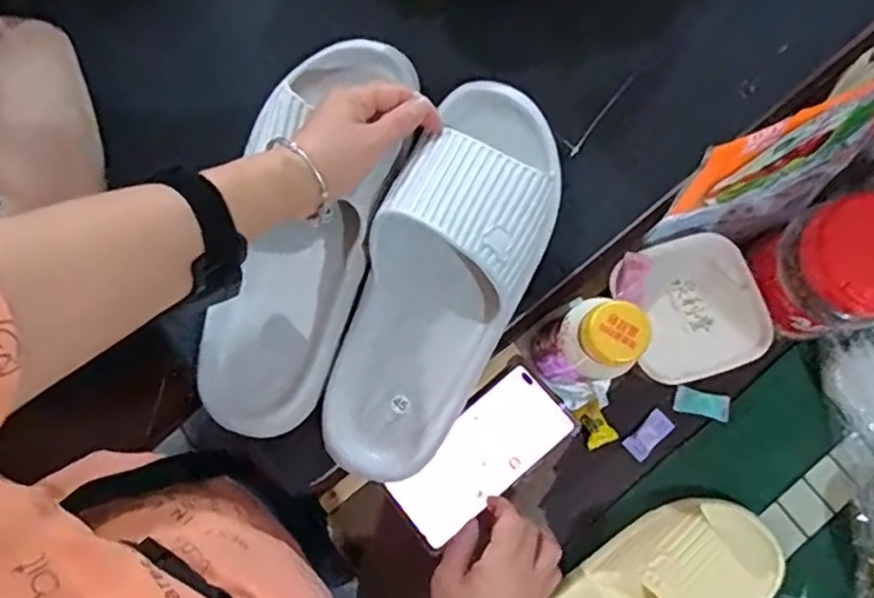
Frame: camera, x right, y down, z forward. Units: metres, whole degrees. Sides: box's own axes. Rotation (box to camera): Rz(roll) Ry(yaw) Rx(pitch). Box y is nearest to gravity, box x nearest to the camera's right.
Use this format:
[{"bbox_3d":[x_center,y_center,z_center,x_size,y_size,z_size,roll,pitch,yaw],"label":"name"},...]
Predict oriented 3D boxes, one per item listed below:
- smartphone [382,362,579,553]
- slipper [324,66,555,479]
[{"bbox_3d":[0.038,0.134,0.553,0.161,0.013,0.074,-42,82,-7],"label":"smartphone"},{"bbox_3d":[0.006,-0.017,0.443,0.102,0.064,0.283,21,87,4],"label":"slipper"}]

